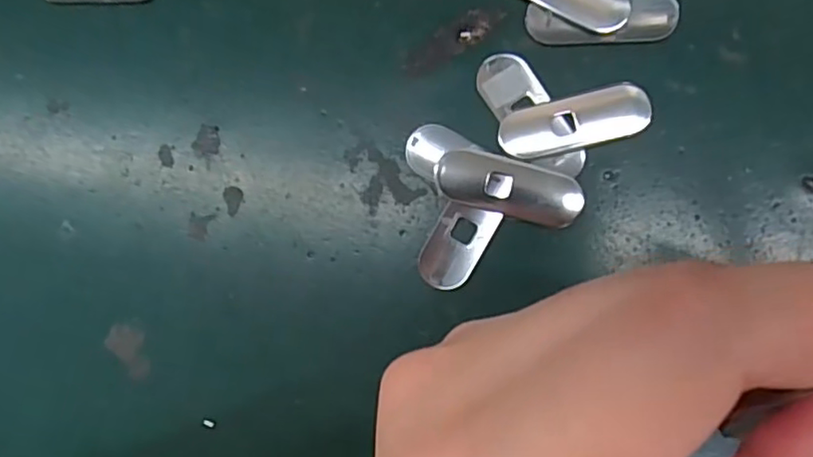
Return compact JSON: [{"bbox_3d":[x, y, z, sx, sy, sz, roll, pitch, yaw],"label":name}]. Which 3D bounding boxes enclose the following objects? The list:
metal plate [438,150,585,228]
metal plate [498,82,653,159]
[{"bbox_3d":[0.036,-0.014,0.216,0.049,0.008,0.019,13,89,7],"label":"metal plate"},{"bbox_3d":[0.058,-0.037,0.216,0.051,0.004,0.018,-14,86,6],"label":"metal plate"}]

